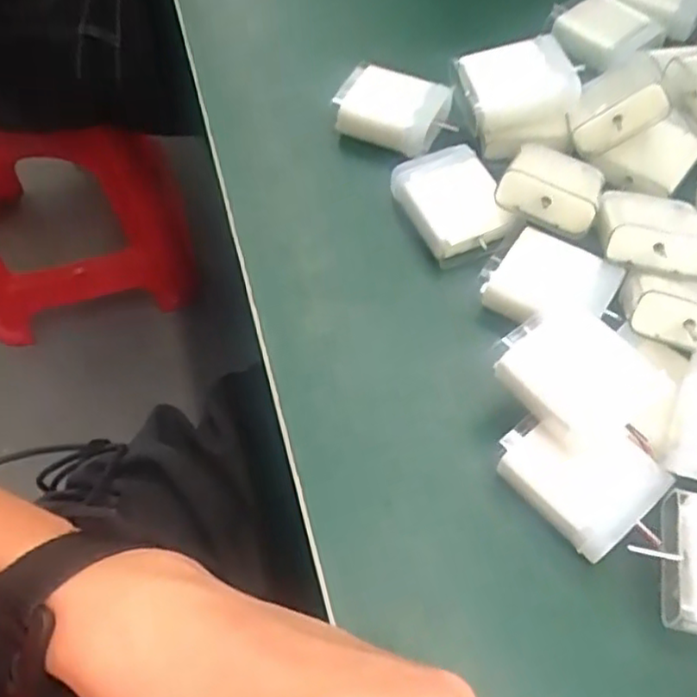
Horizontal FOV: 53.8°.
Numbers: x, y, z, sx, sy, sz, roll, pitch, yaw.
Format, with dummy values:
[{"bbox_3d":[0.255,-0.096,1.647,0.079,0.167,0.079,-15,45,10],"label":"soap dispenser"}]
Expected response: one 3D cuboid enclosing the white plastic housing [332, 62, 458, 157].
[{"bbox_3d":[0.022,-0.120,0.347,0.055,0.022,0.040,27,61,14],"label":"white plastic housing"}]

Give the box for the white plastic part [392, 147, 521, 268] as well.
[{"bbox_3d":[0.047,-0.065,0.315,0.043,0.020,0.050,-16,60,-11],"label":"white plastic part"}]

